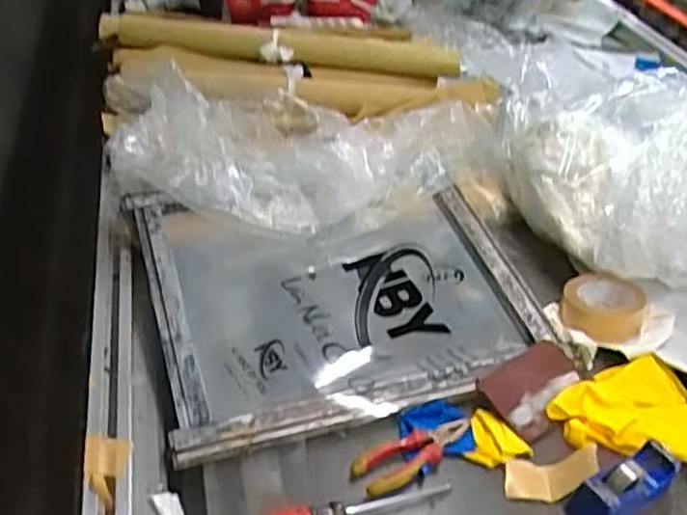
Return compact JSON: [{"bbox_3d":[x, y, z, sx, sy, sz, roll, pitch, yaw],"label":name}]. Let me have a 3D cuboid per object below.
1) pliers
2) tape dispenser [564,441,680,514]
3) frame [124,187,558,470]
[{"bbox_3d":[0.087,0.235,0.849,0.155,0.012,0.055,-15,43,-23],"label":"pliers"},{"bbox_3d":[0.317,0.263,0.806,0.143,0.058,0.051,-20,45,-25],"label":"tape dispenser"},{"bbox_3d":[-0.004,0.044,1.014,0.525,0.050,0.421,-8,41,-15],"label":"frame"}]

